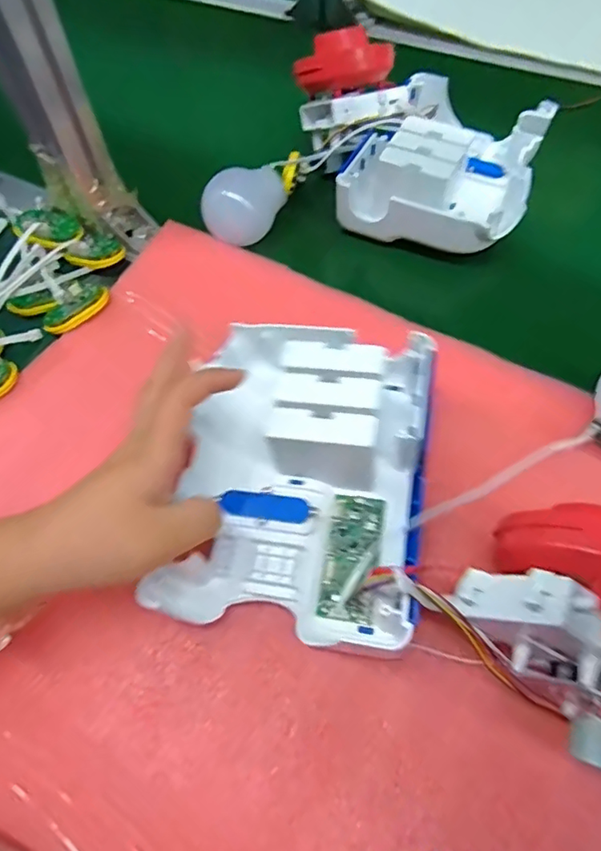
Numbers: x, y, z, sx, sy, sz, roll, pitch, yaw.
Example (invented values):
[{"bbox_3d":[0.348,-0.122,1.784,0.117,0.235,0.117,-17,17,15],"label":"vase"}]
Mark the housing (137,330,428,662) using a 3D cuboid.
[{"bbox_3d":[0.001,0.030,0.303,0.139,0.074,0.158,6,61,8],"label":"housing"}]

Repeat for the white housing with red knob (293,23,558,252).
[{"bbox_3d":[0.096,-0.251,0.454,0.204,0.092,0.173,15,62,12],"label":"white housing with red knob"}]

